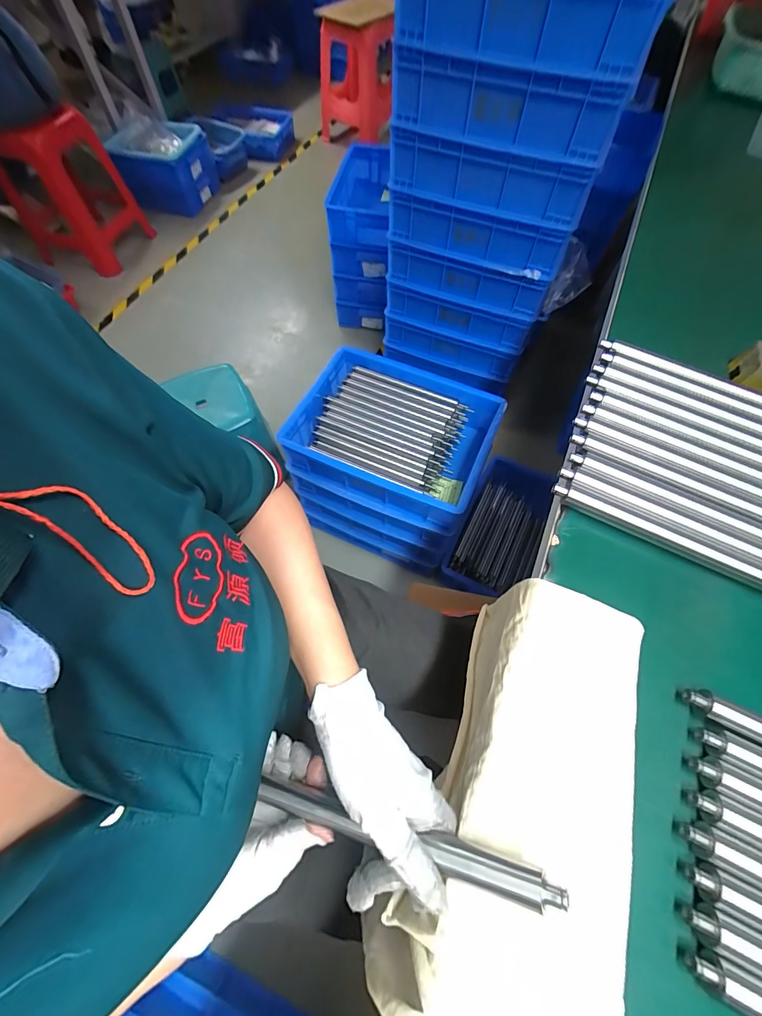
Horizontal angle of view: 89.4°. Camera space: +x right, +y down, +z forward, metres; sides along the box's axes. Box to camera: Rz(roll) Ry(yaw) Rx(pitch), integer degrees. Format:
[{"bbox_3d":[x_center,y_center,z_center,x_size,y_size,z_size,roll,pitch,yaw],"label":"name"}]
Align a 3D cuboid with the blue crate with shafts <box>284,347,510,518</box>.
[{"bbox_3d":[0.025,-0.163,0.866,0.412,0.128,0.303,24,66,11],"label":"blue crate with shafts"}]

